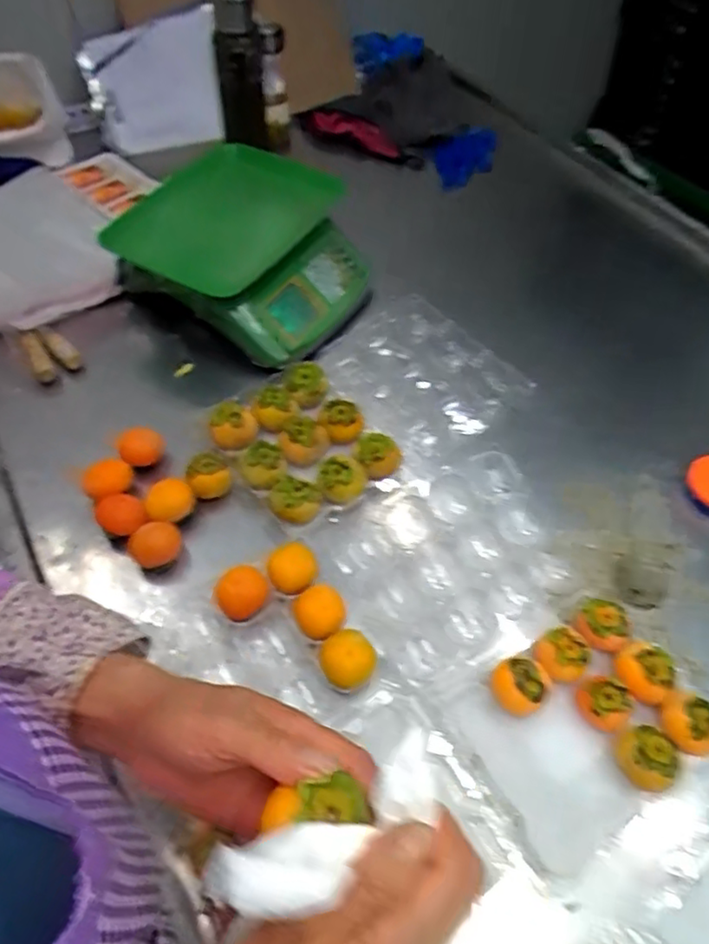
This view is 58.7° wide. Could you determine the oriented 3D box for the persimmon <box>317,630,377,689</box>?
[{"bbox_3d":[-0.005,0.167,0.562,0.047,0.033,0.051,1,54,-2],"label":"persimmon"}]

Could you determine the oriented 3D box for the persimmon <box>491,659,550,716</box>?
[{"bbox_3d":[0.147,0.193,0.564,0.046,0.034,0.042,1,54,-2],"label":"persimmon"}]

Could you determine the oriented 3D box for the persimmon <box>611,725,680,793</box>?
[{"bbox_3d":[0.246,0.242,0.530,0.042,0.032,0.048,-10,55,-10],"label":"persimmon"}]

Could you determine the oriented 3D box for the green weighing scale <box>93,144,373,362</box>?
[{"bbox_3d":[-0.133,-0.304,0.849,0.283,0.119,0.295,26,57,15],"label":"green weighing scale"}]

